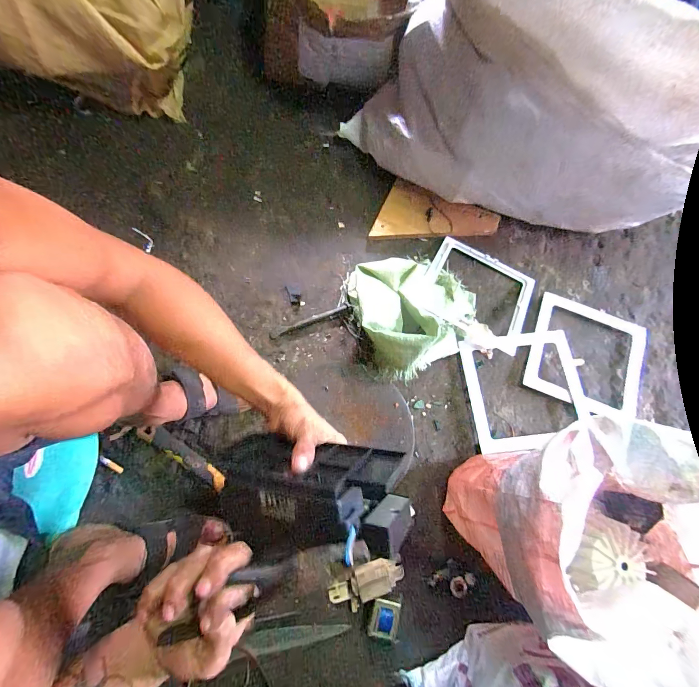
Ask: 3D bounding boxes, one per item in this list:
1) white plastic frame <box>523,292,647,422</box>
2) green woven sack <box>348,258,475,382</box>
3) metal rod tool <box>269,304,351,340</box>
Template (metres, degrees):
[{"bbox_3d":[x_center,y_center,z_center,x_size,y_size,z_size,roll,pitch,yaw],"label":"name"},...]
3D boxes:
[{"bbox_3d":[0.478,0.027,0.679,0.230,0.011,0.215,22,71,1],"label":"white plastic frame"},{"bbox_3d":[0.140,-0.058,0.641,0.241,0.114,0.213,-11,74,-7],"label":"green woven sack"},{"bbox_3d":[-0.079,-0.046,0.684,0.169,0.018,0.012,-22,76,-9],"label":"metal rod tool"}]

